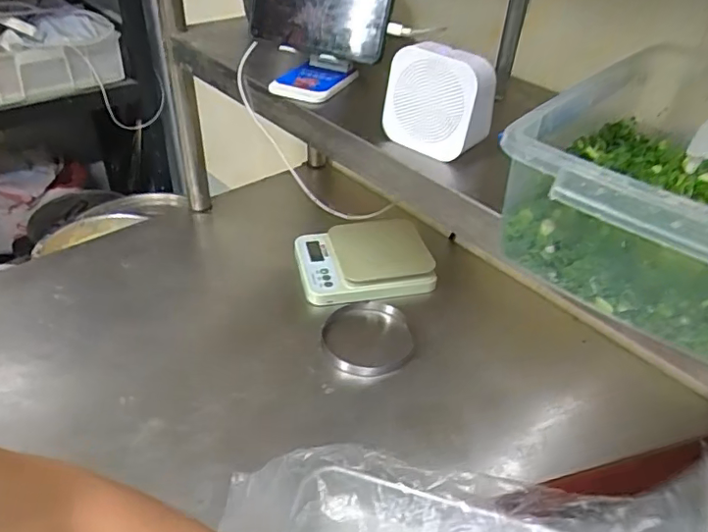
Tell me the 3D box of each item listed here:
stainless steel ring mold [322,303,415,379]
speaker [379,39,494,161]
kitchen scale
[{"bbox_3d":[0.017,0.092,0.719,0.111,0.019,0.125,-10,38,-17],"label":"stainless steel ring mold"},{"bbox_3d":[0.077,-0.146,0.494,0.086,0.091,0.050,31,46,29],"label":"speaker"},{"bbox_3d":[0.018,-0.009,0.836,0.208,0.034,0.160,-6,38,-13],"label":"kitchen scale"}]

